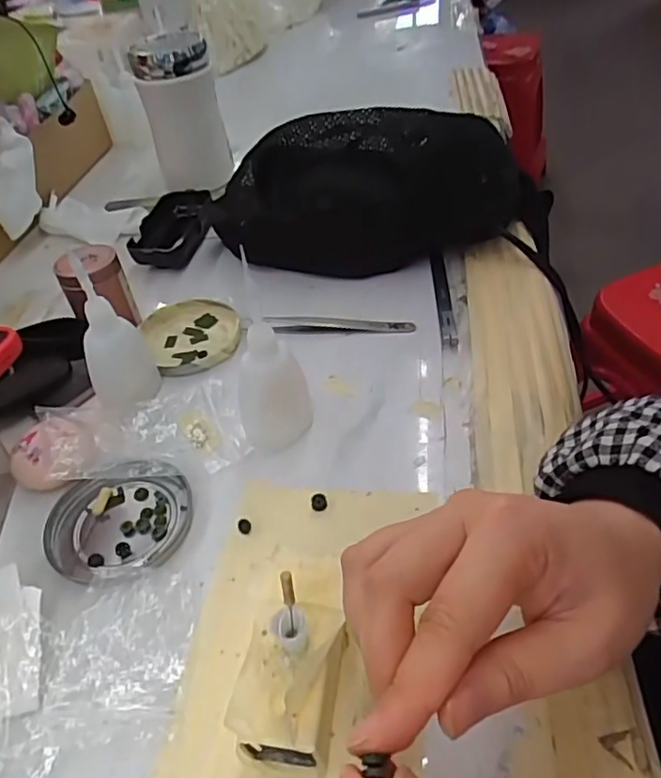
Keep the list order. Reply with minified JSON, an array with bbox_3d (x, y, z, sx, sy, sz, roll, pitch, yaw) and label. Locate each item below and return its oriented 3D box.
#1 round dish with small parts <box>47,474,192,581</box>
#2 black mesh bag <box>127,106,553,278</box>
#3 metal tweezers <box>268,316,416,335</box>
[{"bbox_3d":[-0.118,0.075,0.332,0.077,0.013,0.066,0,44,7],"label":"round dish with small parts"},{"bbox_3d":[-0.002,-0.165,0.495,0.365,0.109,0.134,4,44,11],"label":"black mesh bag"},{"bbox_3d":[0.006,-0.048,0.446,0.109,0.007,0.012,2,44,9],"label":"metal tweezers"}]

